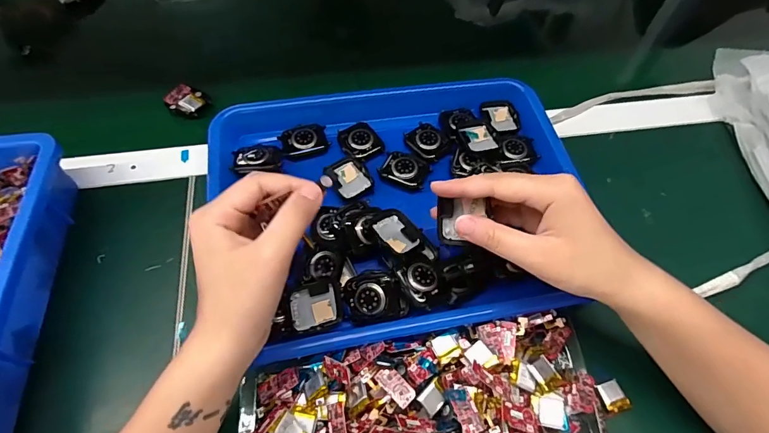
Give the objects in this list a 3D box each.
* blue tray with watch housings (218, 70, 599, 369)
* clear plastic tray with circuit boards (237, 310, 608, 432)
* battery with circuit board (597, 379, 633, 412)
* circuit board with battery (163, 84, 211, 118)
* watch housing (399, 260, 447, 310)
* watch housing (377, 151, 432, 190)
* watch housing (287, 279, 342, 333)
[{"bbox_3d":[0.015,-0.030,0.374,0.312,0.037,0.262,-10,60,-8],"label":"blue tray with watch housings"},{"bbox_3d":[0.027,0.147,0.284,0.256,0.050,0.123,-6,60,-6],"label":"clear plastic tray with circuit boards"},{"bbox_3d":[0.176,0.137,0.313,0.018,0.004,0.022,-22,61,1],"label":"battery with circuit board"},{"bbox_3d":[-0.217,-0.129,0.447,0.043,0.017,0.036,23,62,11],"label":"circuit board with battery"},{"bbox_3d":[0.030,0.052,0.317,0.033,0.011,0.038,-21,63,-14],"label":"watch housing"},{"bbox_3d":[0.019,-0.046,0.389,0.044,0.007,0.031,22,61,11],"label":"watch housing"},{"bbox_3d":[-0.054,0.068,0.315,0.039,0.008,0.035,-12,94,-29],"label":"watch housing"}]

